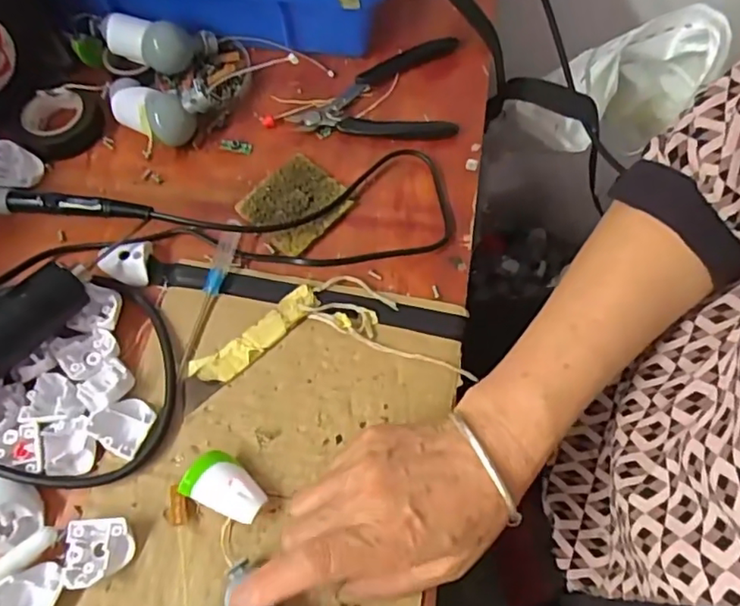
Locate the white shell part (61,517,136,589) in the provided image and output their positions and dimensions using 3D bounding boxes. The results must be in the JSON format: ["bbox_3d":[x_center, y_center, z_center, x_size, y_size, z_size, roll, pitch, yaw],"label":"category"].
[{"bbox_3d":[-0.145,0.134,0.320,0.031,0.017,0.033,-6,65,0],"label":"white shell part"}]

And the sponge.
[{"bbox_3d":[-0.052,-0.071,0.418,0.062,0.008,0.064,39,72,19],"label":"sponge"}]

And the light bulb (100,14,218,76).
[{"bbox_3d":[-0.161,-0.201,0.456,0.080,0.028,0.039,3,65,-14],"label":"light bulb"}]

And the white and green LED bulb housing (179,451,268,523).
[{"bbox_3d":[-0.079,0.102,0.331,0.045,0.019,0.028,23,68,13],"label":"white and green LED bulb housing"}]

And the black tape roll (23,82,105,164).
[{"bbox_3d":[-0.232,-0.141,0.451,0.057,0.031,0.047,-29,67,-10],"label":"black tape roll"}]

